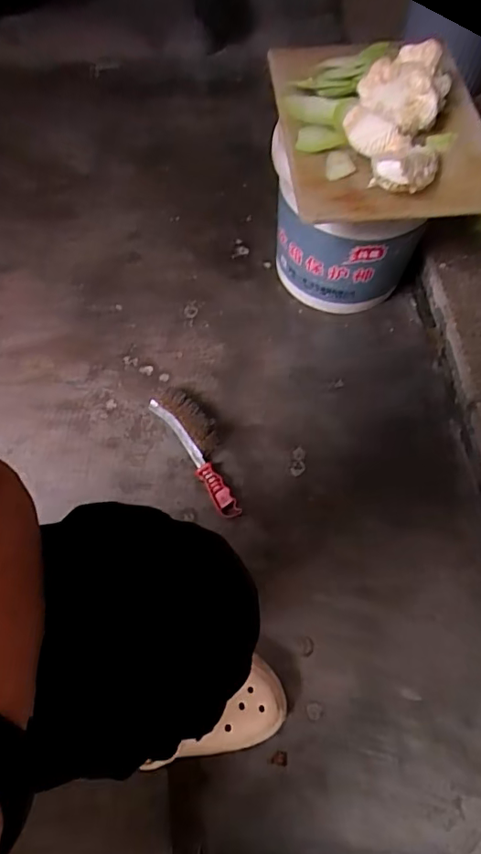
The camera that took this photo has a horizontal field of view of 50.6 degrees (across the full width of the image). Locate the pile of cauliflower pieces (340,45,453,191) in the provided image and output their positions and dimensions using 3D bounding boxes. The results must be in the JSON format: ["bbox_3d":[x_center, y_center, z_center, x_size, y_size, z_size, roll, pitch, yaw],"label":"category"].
[{"bbox_3d":[0.203,-0.394,0.649,0.131,0.052,0.228,13,64,5],"label":"pile of cauliflower pieces"}]

